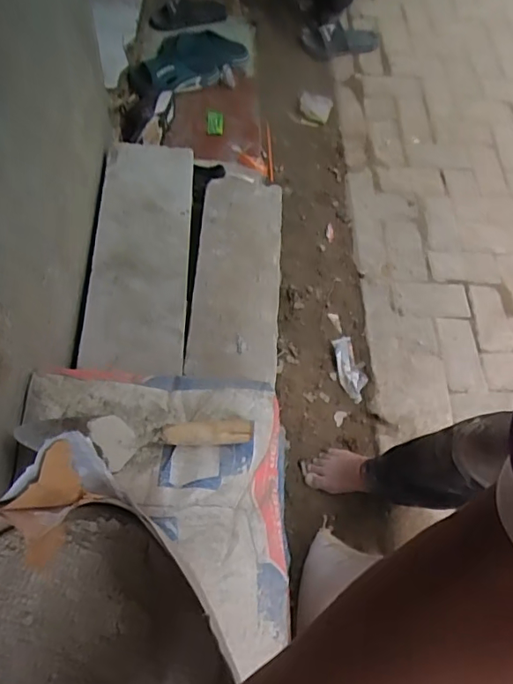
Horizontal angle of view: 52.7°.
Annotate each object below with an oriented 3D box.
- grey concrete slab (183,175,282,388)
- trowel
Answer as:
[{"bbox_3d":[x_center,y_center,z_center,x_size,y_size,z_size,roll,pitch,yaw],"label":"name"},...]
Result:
[{"bbox_3d":[-0.041,-0.176,1.263,0.201,0.049,0.616,6,61,-5],"label":"grey concrete slab"},{"bbox_3d":[-0.121,0.141,0.739,0.231,0.038,0.079,2,61,-7],"label":"trowel"}]

